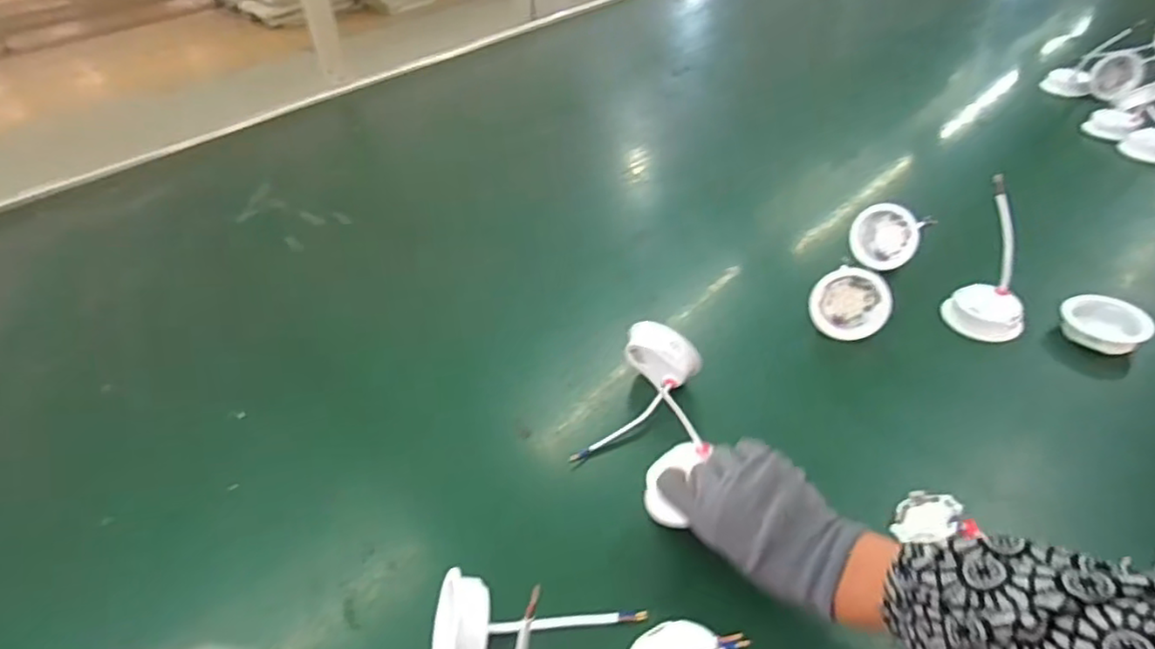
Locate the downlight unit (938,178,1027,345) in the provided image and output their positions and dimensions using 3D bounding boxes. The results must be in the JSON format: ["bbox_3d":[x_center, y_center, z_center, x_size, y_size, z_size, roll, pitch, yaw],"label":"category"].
[{"bbox_3d":[0.425,-0.065,0.677,0.072,0.160,0.038,7,7,14],"label":"downlight unit"}]

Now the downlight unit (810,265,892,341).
[{"bbox_3d":[0.279,-0.022,0.677,0.073,0.071,0.026,13,18,15],"label":"downlight unit"}]

